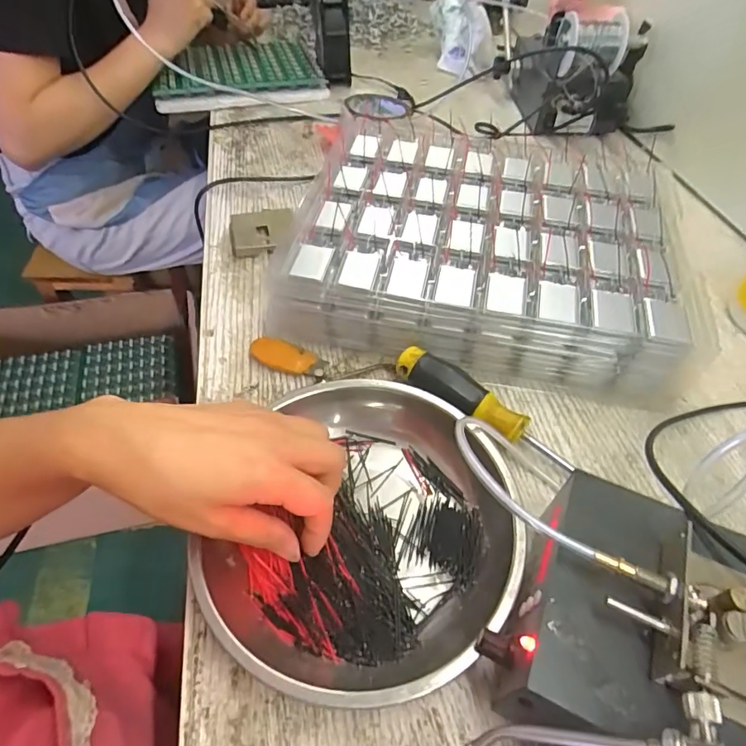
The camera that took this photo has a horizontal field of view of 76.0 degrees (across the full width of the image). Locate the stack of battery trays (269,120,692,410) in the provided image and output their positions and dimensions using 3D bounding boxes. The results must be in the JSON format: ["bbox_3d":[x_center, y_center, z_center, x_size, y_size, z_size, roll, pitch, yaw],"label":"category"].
[{"bbox_3d":[0.095,-0.118,0.435,0.316,0.072,0.251,11,51,6],"label":"stack of battery trays"}]

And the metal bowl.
[{"bbox_3d":[0.001,0.093,0.285,0.166,0.033,0.187,23,53,15],"label":"metal bowl"}]

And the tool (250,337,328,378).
[{"bbox_3d":[-0.068,-0.011,0.385,0.061,0.011,0.024,14,51,8],"label":"tool"}]

